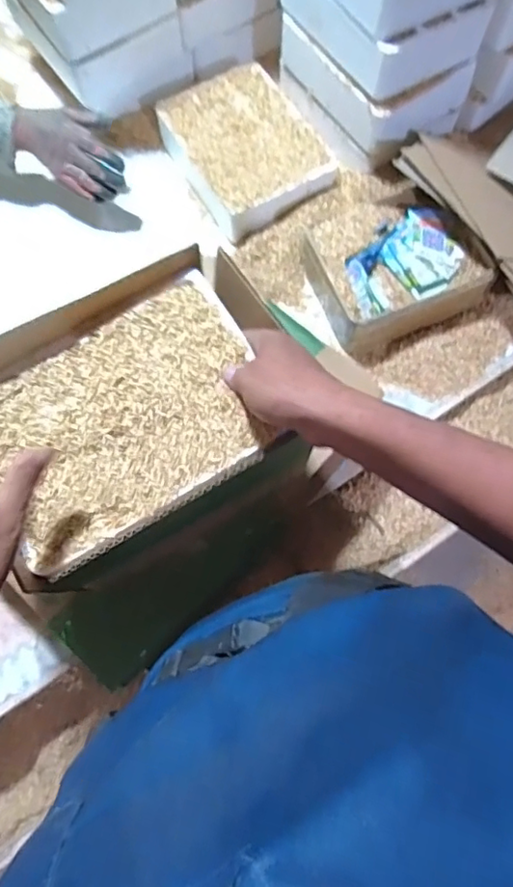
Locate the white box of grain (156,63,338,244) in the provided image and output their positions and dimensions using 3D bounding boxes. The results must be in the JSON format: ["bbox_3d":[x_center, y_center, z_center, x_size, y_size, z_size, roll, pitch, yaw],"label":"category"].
[{"bbox_3d":[-0.016,-0.449,0.887,0.181,0.070,0.244,-30,74,-9],"label":"white box of grain"}]

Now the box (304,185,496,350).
[{"bbox_3d":[0.196,-0.251,0.810,0.218,0.077,0.180,-24,73,-7],"label":"box"}]

